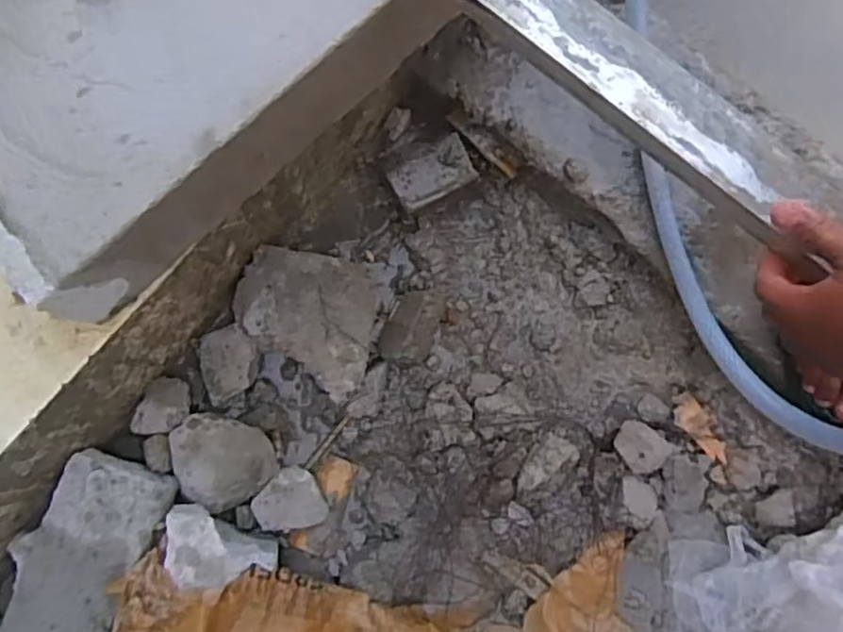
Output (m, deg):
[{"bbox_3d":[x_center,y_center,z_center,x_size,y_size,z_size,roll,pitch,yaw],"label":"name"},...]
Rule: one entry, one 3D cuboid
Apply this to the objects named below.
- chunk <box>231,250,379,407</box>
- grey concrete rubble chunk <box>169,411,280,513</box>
[{"bbox_3d":[-0.113,0.008,0.683,0.140,0.072,0.141,9,81,0],"label":"chunk"},{"bbox_3d":[-0.203,0.141,0.669,0.106,0.047,0.090,29,80,10],"label":"grey concrete rubble chunk"}]

